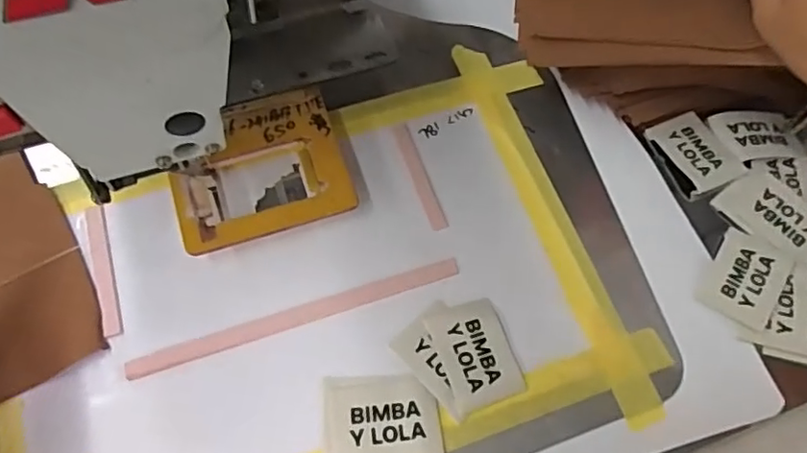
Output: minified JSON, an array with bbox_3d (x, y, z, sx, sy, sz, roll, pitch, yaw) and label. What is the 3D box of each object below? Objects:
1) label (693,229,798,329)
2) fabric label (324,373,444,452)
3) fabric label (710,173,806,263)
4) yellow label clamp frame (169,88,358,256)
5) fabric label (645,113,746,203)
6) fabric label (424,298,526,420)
[{"bbox_3d":[0.213,0.032,0.367,0.041,0.005,0.058,32,66,13],"label":"label"},{"bbox_3d":[-0.012,0.104,0.323,0.062,0.004,0.047,-4,64,-3],"label":"fabric label"},{"bbox_3d":[0.244,-0.006,0.387,0.068,0.004,0.045,42,69,16],"label":"fabric label"},{"bbox_3d":[-0.090,-0.036,0.369,0.104,0.014,0.090,-17,71,-11],"label":"yellow label clamp frame"},{"bbox_3d":[0.199,-0.050,0.407,0.047,0.006,0.060,-21,67,-13],"label":"fabric label"},{"bbox_3d":[0.042,0.073,0.340,0.042,0.004,0.060,-15,65,-10],"label":"fabric label"}]

